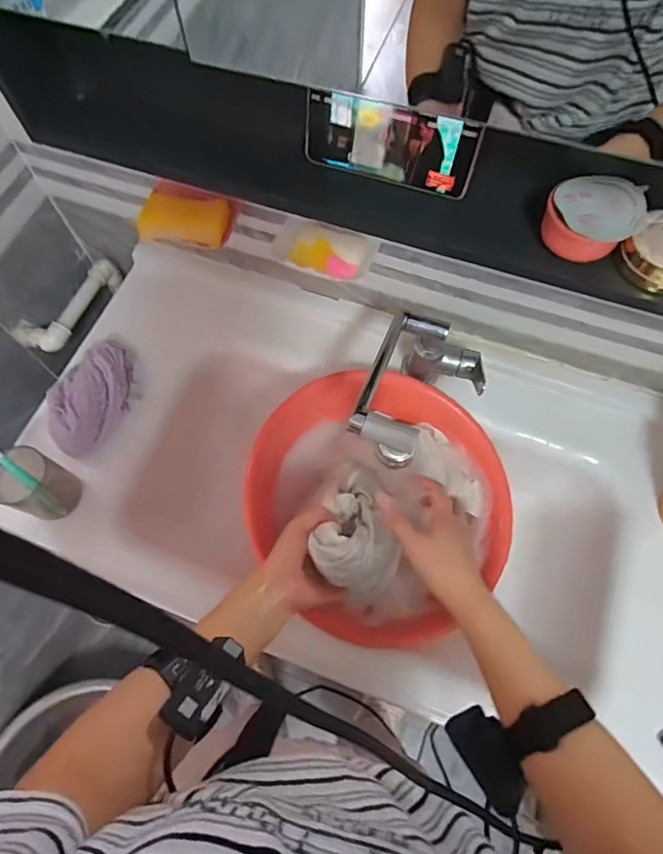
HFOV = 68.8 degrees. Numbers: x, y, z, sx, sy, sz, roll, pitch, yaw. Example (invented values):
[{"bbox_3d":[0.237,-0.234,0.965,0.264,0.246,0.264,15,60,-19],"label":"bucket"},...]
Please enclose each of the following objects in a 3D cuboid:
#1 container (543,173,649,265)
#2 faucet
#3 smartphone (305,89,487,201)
[{"bbox_3d":[0.235,-0.187,0.444,0.077,0.049,0.065,35,71,13],"label":"container"},{"bbox_3d":[0.109,-0.037,0.617,0.130,0.203,0.227,25,70,10],"label":"faucet"},{"bbox_3d":[0.055,-0.272,0.469,0.168,0.070,0.007,20,53,9],"label":"smartphone"}]

